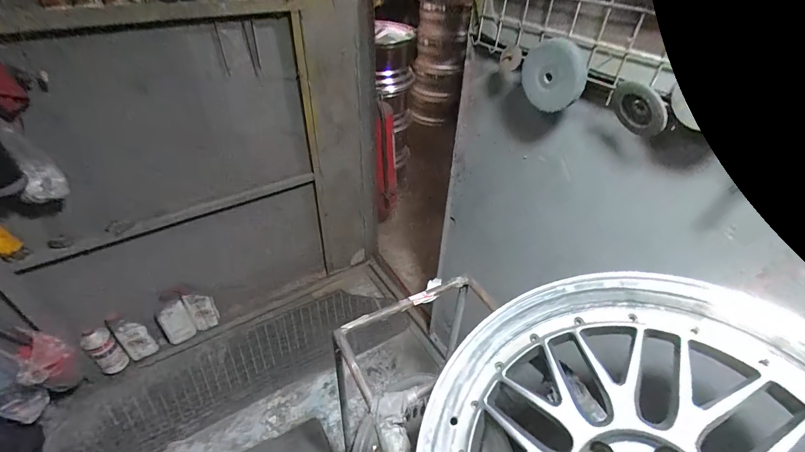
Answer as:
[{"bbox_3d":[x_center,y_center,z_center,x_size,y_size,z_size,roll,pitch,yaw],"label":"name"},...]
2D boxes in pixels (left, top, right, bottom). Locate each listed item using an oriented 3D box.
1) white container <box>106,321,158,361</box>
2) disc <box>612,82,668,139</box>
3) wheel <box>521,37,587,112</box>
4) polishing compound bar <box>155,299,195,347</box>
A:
[{"bbox_3d":[-0.990,0.420,1.368,0.092,0.217,0.035,-19,43,-25],"label":"white container"},{"bbox_3d":[0.382,-0.188,0.596,0.015,0.089,0.097,-35,76,-2],"label":"disc"},{"bbox_3d":[0.277,-0.280,0.694,0.024,0.121,0.125,-18,19,-37],"label":"wheel"},{"bbox_3d":[-0.890,0.385,1.453,0.101,0.175,0.045,-27,47,-32],"label":"polishing compound bar"}]

